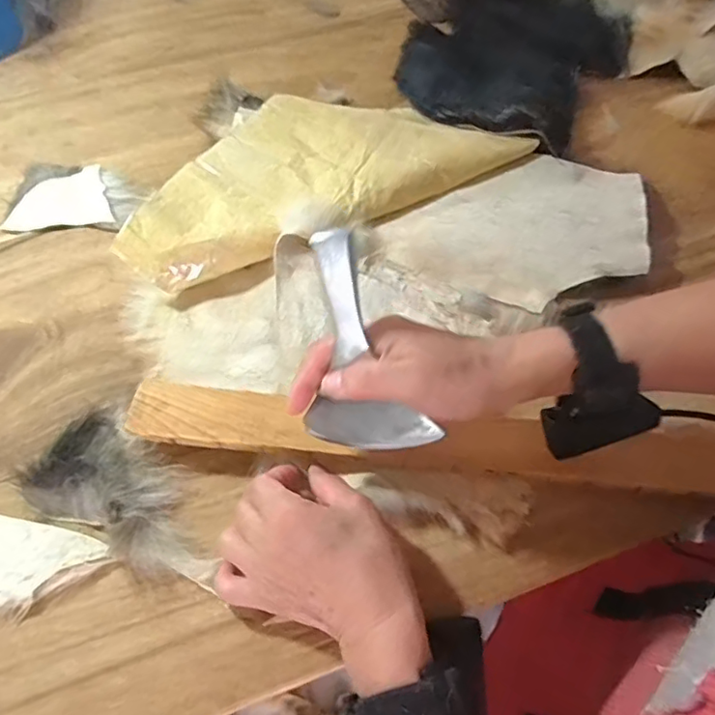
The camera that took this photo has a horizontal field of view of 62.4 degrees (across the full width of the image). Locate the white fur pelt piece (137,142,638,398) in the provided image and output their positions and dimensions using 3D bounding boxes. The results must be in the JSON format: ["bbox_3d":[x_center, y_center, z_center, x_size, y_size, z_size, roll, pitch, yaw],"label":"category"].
[{"bbox_3d":[0.039,-0.073,0.486,0.437,0.032,0.148,-21,66,-8],"label":"white fur pelt piece"}]

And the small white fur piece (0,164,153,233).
[{"bbox_3d":[-0.258,-0.150,0.540,0.123,0.014,0.070,2,65,3],"label":"small white fur piece"}]

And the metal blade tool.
[{"bbox_3d":[-0.001,-0.007,0.356,0.077,0.139,0.042,-11,22,-3],"label":"metal blade tool"}]

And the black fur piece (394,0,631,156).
[{"bbox_3d":[0.160,-0.322,0.608,0.208,0.034,0.230,24,68,12],"label":"black fur piece"}]

